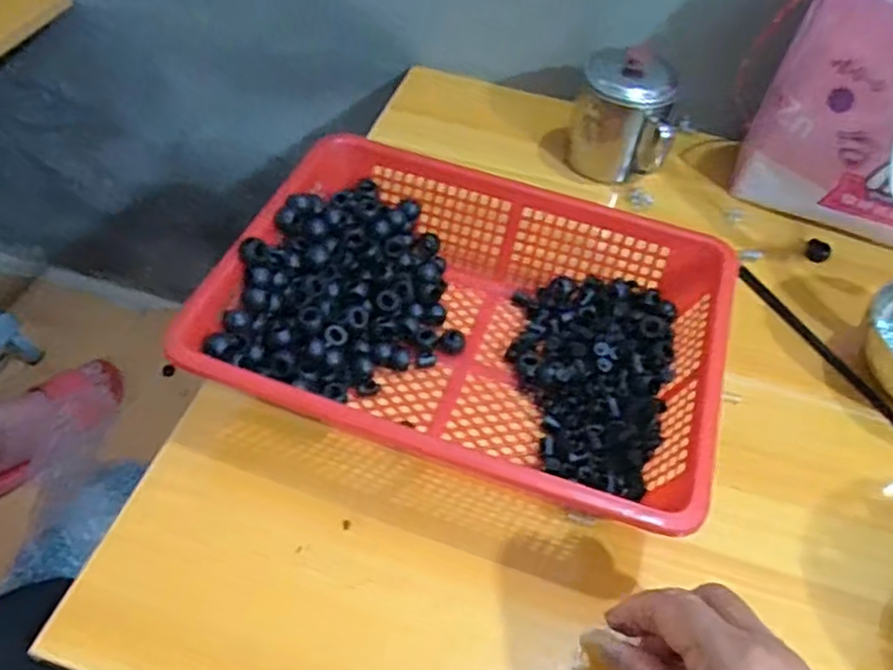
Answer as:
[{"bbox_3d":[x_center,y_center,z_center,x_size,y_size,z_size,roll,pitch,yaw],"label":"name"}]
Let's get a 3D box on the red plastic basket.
[{"bbox_3d":[0.019,-0.007,0.460,0.300,0.074,0.223,20,52,11],"label":"red plastic basket"}]

